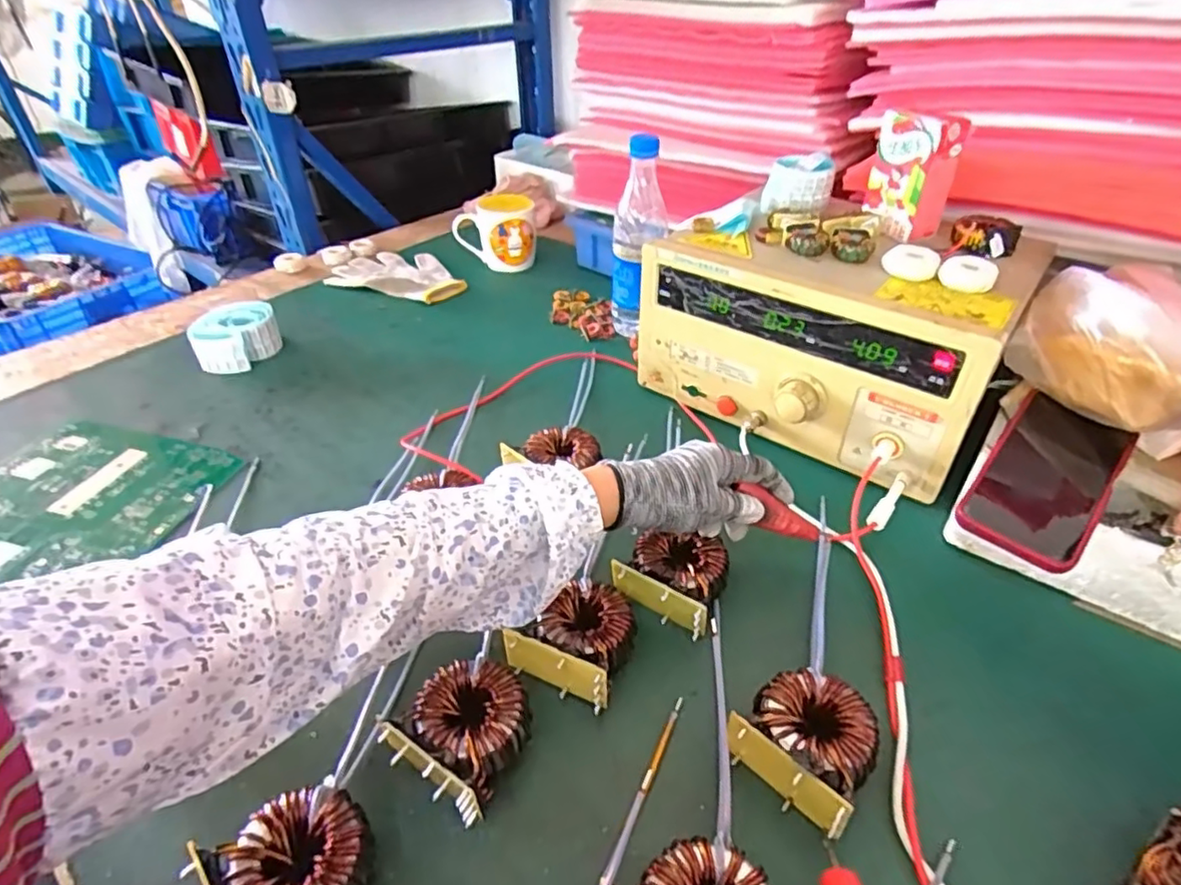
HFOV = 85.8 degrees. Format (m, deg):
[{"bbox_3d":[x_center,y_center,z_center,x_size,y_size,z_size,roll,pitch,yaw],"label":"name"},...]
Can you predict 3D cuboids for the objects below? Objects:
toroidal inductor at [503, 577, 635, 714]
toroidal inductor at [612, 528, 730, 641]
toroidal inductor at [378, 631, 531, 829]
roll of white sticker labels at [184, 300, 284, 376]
[{"bbox_3d":[-0.012,0.133,0.442,0.078,0.038,0.079,14,41,19],"label":"toroidal inductor"},{"bbox_3d":[0.062,0.099,0.482,0.075,0.038,0.074,20,44,25],"label":"toroidal inductor"},{"bbox_3d":[-0.079,0.175,0.394,0.075,0.038,0.078,21,44,26],"label":"toroidal inductor"},{"bbox_3d":[-0.430,-0.125,0.772,0.095,0.052,0.093,-18,42,-21],"label":"roll of white sticker labels"}]

